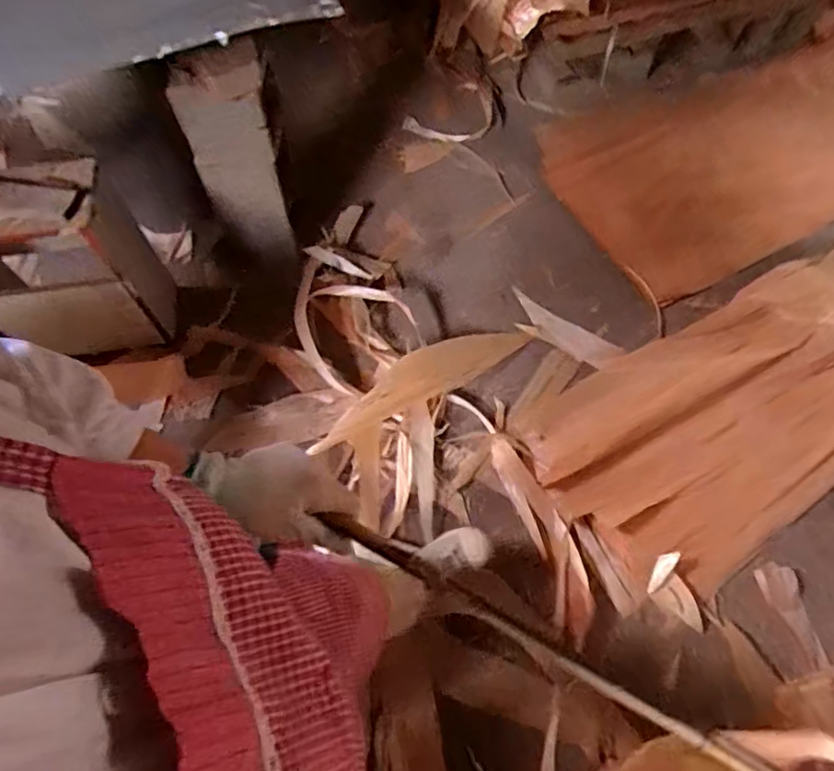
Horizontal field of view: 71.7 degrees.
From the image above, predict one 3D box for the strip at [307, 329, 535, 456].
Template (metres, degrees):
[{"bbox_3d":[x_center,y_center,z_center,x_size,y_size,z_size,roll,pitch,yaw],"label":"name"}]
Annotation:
[{"bbox_3d":[0.013,-0.024,1.521,0.645,0.037,0.148,-25,59,-23],"label":"strip"}]

